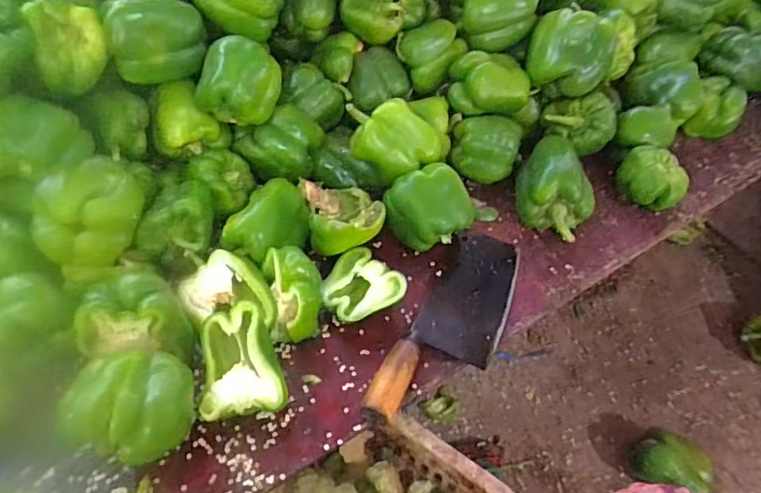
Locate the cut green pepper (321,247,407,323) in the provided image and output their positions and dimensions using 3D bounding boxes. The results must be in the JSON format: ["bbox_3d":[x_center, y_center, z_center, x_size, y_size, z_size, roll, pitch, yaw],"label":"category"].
[{"bbox_3d":[-0.025,0.044,0.598,0.080,0.040,0.090,-27,57,-23],"label":"cut green pepper"}]

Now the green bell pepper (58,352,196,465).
[{"bbox_3d":[-0.213,0.140,0.474,0.100,0.084,0.084,-16,53,-16],"label":"green bell pepper"}]

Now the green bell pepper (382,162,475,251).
[{"bbox_3d":[0.055,-0.038,0.641,0.095,0.092,0.079,-9,52,-11],"label":"green bell pepper"}]

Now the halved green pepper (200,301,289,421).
[{"bbox_3d":[-0.131,0.115,0.517,0.072,0.069,0.096,-11,52,-12],"label":"halved green pepper"}]

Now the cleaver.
[{"bbox_3d":[0.084,0.075,0.585,0.090,0.031,0.271,22,53,14],"label":"cleaver"}]

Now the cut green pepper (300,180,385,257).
[{"bbox_3d":[-0.043,-0.037,0.643,0.088,0.068,0.115,-11,52,-12],"label":"cut green pepper"}]

